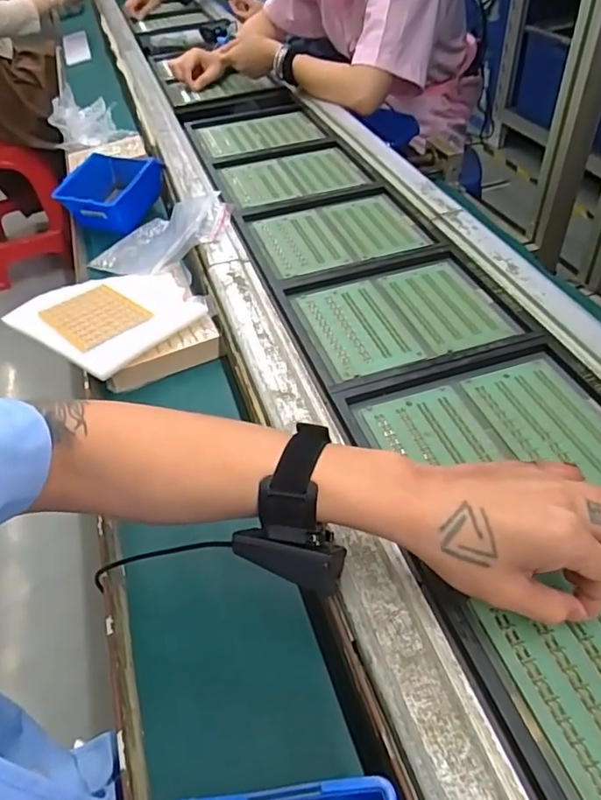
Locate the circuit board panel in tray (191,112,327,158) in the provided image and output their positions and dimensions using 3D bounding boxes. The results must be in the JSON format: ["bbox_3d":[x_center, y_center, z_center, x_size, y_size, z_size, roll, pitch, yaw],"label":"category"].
[{"bbox_3d":[-0.066,-0.438,0.943,0.189,0.016,0.135,-15,46,-9],"label":"circuit board panel in tray"}]

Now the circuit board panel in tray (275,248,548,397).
[{"bbox_3d":[0.102,-0.088,0.580,0.209,0.013,0.173,-17,47,-11],"label":"circuit board panel in tray"}]

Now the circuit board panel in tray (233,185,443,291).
[{"bbox_3d":[0.043,-0.207,0.701,0.210,0.013,0.180,-17,47,-11],"label":"circuit board panel in tray"}]

